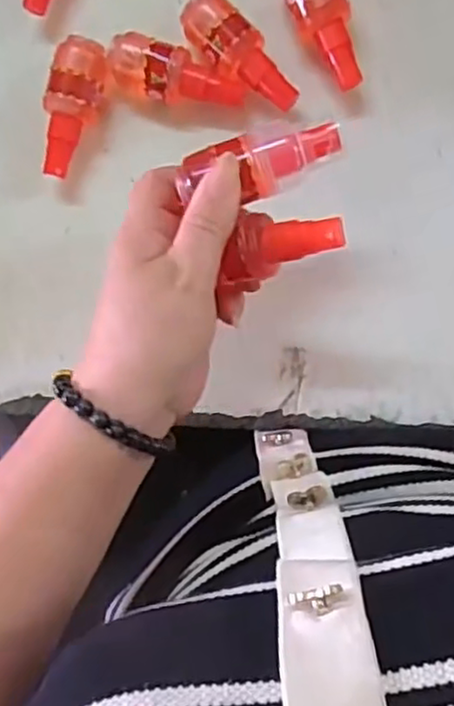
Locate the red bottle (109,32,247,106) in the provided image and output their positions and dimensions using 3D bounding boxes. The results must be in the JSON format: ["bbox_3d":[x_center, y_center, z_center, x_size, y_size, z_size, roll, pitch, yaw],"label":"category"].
[{"bbox_3d":[-0.028,-0.154,0.386,0.076,0.032,0.030,18,95,4],"label":"red bottle"}]

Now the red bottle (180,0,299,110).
[{"bbox_3d":[0.008,-0.166,0.382,0.077,0.029,0.028,45,96,1],"label":"red bottle"}]

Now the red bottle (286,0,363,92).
[{"bbox_3d":[0.054,-0.183,0.379,0.029,0.030,0.076,-22,91,6],"label":"red bottle"}]

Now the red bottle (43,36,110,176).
[{"bbox_3d":[-0.087,-0.139,0.391,0.028,0.025,0.077,15,95,4],"label":"red bottle"}]

